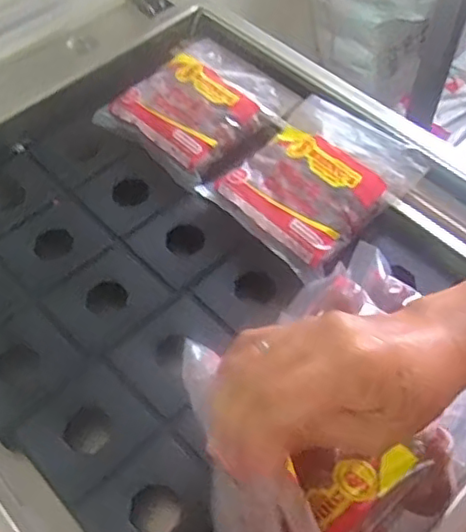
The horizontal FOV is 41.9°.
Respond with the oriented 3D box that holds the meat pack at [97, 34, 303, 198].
[{"bbox_3d":[-0.037,-0.177,0.652,0.167,0.038,0.171,39,67,23],"label":"meat pack"}]

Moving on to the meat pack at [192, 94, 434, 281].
[{"bbox_3d":[0.075,-0.085,0.575,0.165,0.033,0.139,-40,64,-20],"label":"meat pack"}]

